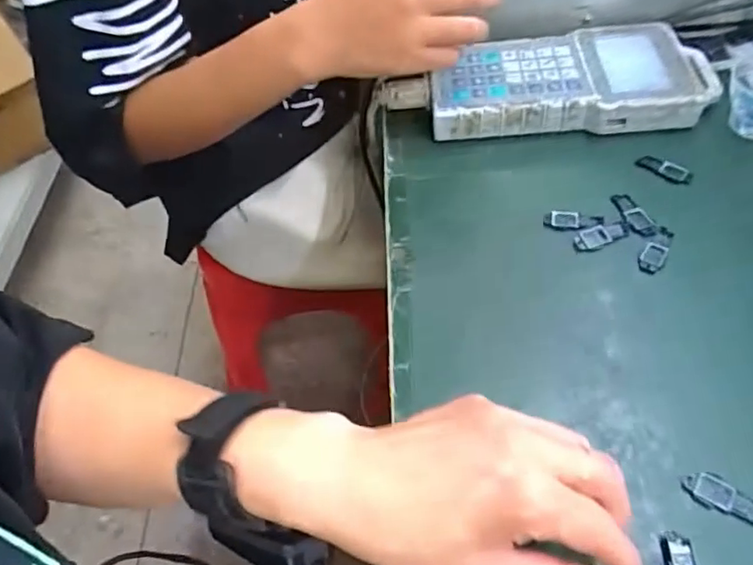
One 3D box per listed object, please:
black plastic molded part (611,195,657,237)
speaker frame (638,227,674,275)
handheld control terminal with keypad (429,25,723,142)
[{"bbox_3d":[0.183,-0.048,0.424,0.016,0.004,0.041,-18,54,-9],"label":"black plastic molded part"},{"bbox_3d":[0.190,-0.021,0.403,0.015,0.004,0.039,34,63,26],"label":"speaker frame"},{"bbox_3d":[0.160,-0.167,0.498,0.222,0.035,0.105,1,53,6],"label":"handheld control terminal with keypad"}]

